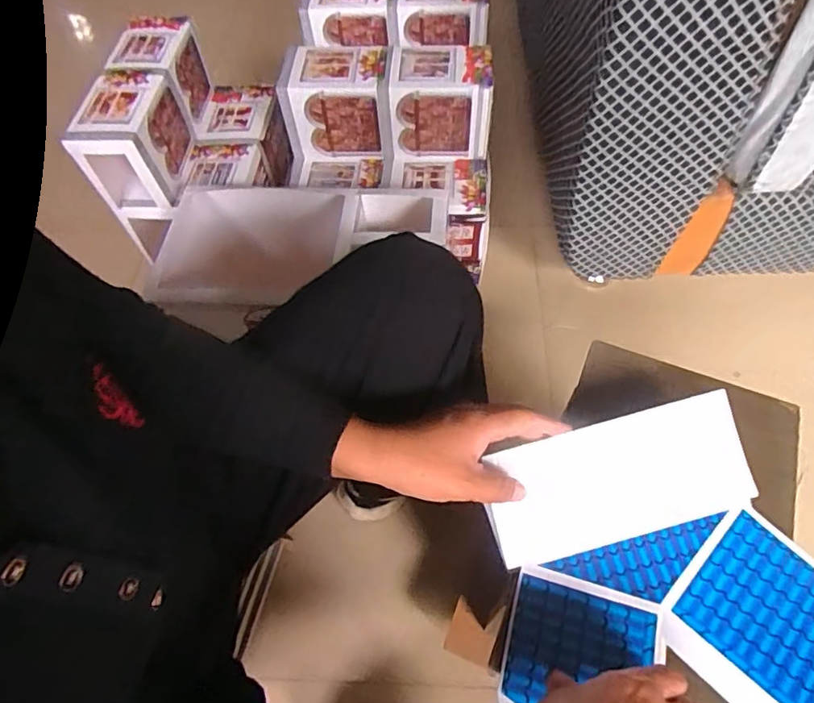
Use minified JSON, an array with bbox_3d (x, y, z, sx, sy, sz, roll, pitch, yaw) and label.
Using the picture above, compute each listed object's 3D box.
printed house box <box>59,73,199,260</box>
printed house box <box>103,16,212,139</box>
[{"bbox_3d":[-0.410,-0.317,0.812,0.115,0.151,0.171,-1,55,2],"label":"printed house box"},{"bbox_3d":[-0.395,-0.443,0.872,0.103,0.130,0.147,0,55,3],"label":"printed house box"}]

